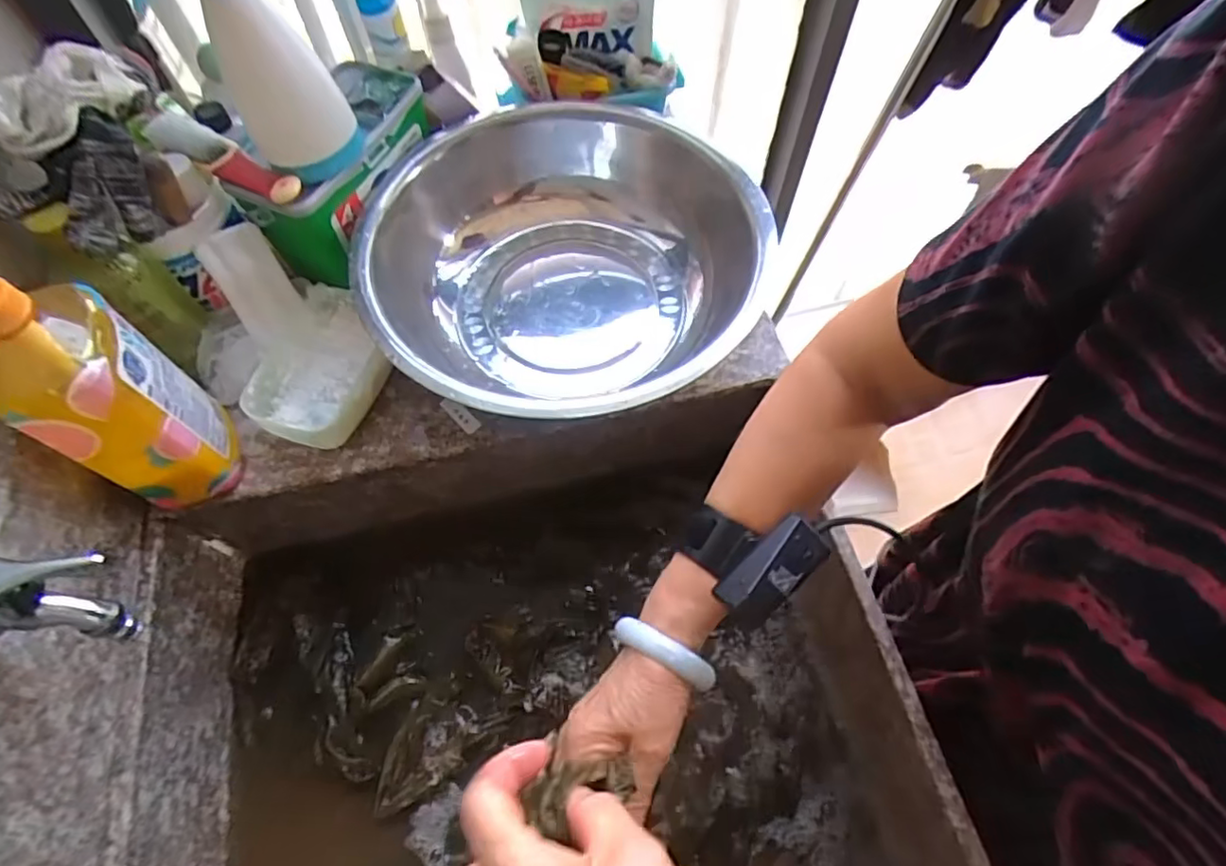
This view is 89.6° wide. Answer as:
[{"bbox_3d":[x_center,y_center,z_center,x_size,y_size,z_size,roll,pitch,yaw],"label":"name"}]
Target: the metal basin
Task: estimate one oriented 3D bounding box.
[{"bbox_3d":[-0.048,-0.154,0.591,0.341,0.135,0.356,0,62,0],"label":"metal basin"}]

